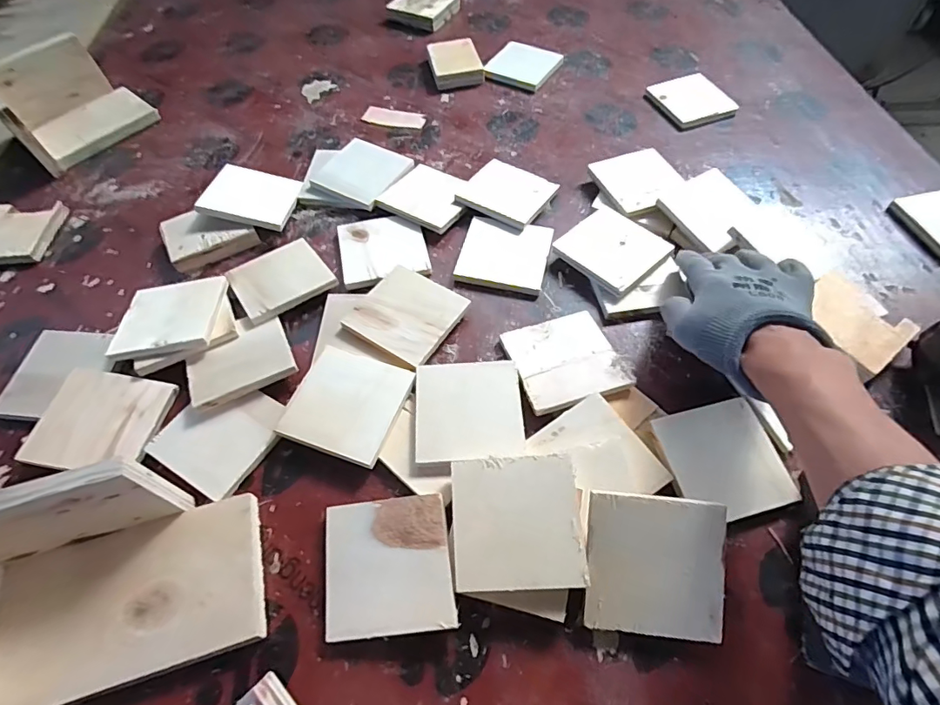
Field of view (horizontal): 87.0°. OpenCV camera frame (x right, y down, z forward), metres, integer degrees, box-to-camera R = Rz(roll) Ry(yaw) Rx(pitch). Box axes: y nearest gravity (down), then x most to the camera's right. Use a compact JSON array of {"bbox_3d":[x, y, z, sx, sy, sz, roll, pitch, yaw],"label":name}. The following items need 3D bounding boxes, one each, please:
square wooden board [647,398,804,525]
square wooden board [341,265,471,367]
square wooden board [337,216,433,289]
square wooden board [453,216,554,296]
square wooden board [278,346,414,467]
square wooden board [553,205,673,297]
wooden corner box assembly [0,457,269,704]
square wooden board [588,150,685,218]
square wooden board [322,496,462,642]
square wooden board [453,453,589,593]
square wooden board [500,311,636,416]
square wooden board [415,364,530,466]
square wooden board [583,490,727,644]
[{"bbox_3d":[0.202,0.085,0.395,0.083,0.012,0.088,-11,59,-5],"label":"square wooden board"},{"bbox_3d":[-0.061,-0.037,0.481,0.091,0.014,0.086,29,63,17],"label":"square wooden board"},{"bbox_3d":[-0.094,-0.113,0.540,0.091,0.008,0.092,-11,59,-6],"label":"square wooden board"},{"bbox_3d":[0.038,-0.105,0.535,0.091,0.013,0.085,11,59,8],"label":"square wooden board"},{"bbox_3d":[-0.106,0.043,0.429,0.091,0.007,0.091,16,61,7],"label":"square wooden board"},{"bbox_3d":[0.149,-0.108,0.521,0.089,0.015,0.094,-40,65,-21],"label":"square wooden board"},{"bbox_3d":[-0.247,0.154,0.323,0.188,0.096,0.128,-15,59,-8],"label":"wooden corner box assembly"},{"bbox_3d":[0.193,-0.199,0.564,0.087,0.004,0.087,-20,60,-11],"label":"square wooden board"},{"bbox_3d":[-0.059,0.151,0.355,0.090,0.006,0.090,-9,59,2],"label":"square wooden board"},{"bbox_3d":[0.032,0.120,0.353,0.089,0.005,0.090,-8,64,12],"label":"square wooden board"},{"bbox_3d":[0.086,0.005,0.454,0.092,0.010,0.091,-16,59,-8],"label":"square wooden board"},{"bbox_3d":[0.000,0.050,0.422,0.089,0.010,0.092,-3,58,-1],"label":"square wooden board"},{"bbox_3d":[0.126,0.145,0.338,0.089,0.004,0.090,5,84,5],"label":"square wooden board"}]

